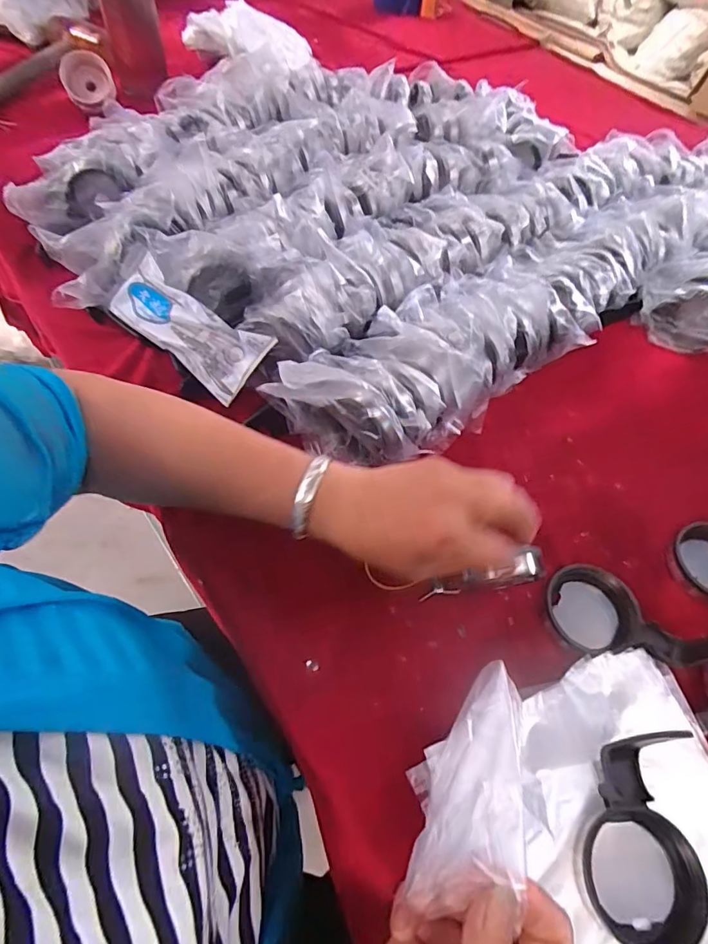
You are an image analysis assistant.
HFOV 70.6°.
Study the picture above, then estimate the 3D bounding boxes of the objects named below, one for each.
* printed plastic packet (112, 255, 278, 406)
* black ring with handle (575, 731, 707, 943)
[{"bbox_3d":[-0.163,-0.140,0.488,0.166,0.016,0.070,35,90,9],"label":"printed plastic packet"},{"bbox_3d":[0.176,0.220,0.302,0.061,0.047,0.108,7,56,-2],"label":"black ring with handle"}]

